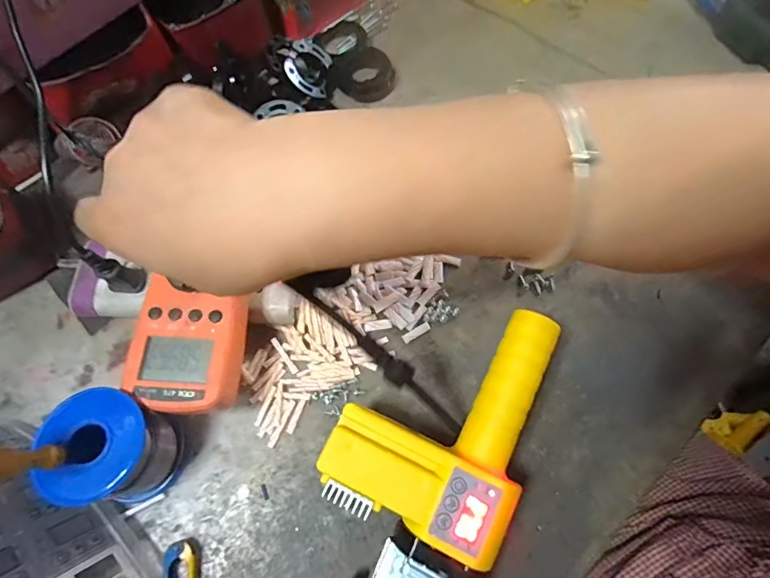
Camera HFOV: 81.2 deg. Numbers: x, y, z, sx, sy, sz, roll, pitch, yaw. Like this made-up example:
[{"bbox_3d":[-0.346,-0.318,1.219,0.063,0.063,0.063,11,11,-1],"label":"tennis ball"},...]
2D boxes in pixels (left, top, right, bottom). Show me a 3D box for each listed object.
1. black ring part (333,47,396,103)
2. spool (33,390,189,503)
[{"bbox_3d":[-0.019,-0.216,0.453,0.052,0.019,0.052,-1,66,2],"label":"black ring part"},{"bbox_3d":[-0.174,0.104,0.292,0.054,0.069,0.062,-1,66,2],"label":"spool"}]

